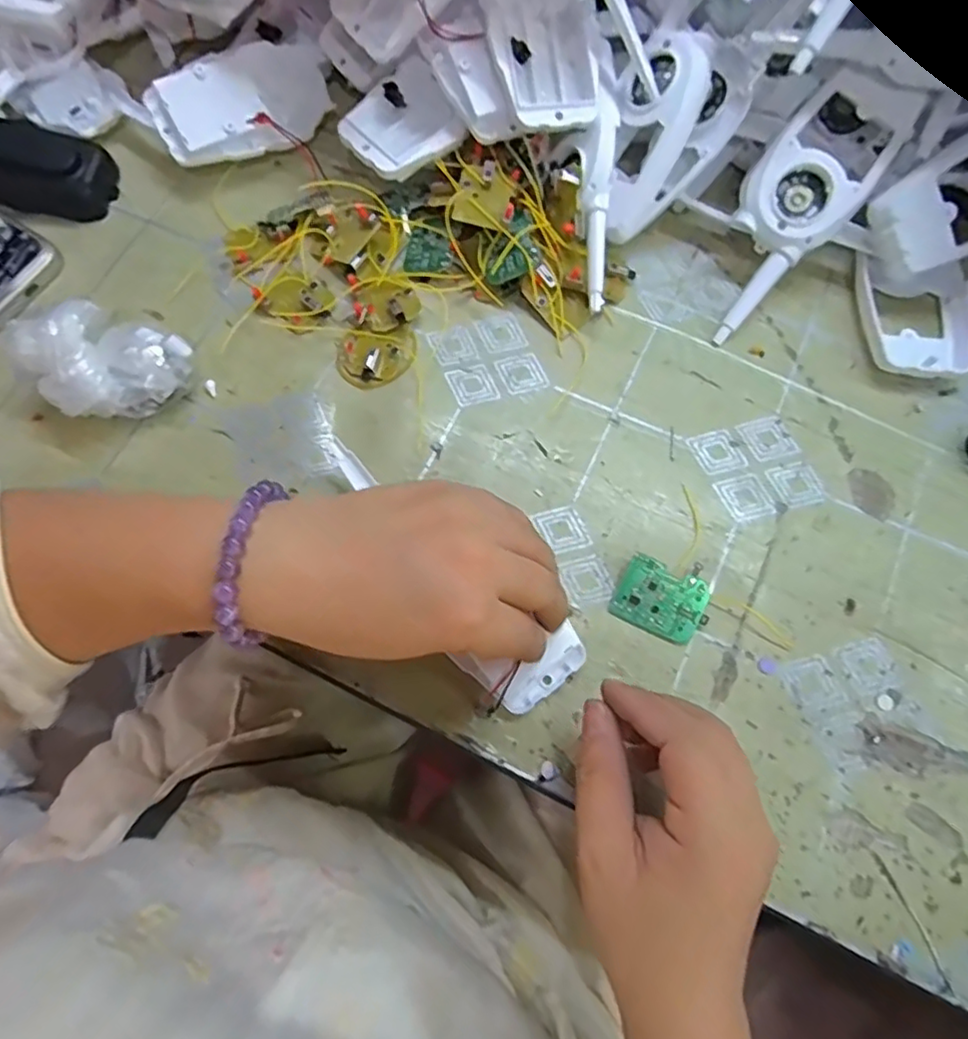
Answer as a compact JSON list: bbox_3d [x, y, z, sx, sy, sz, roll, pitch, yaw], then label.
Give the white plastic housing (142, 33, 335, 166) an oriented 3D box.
[{"bbox_3d":[-0.154,-0.270,0.391,0.111,0.018,0.060,-25,107,-18],"label":"white plastic housing"}]

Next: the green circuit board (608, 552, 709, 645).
[{"bbox_3d":[0.091,0.039,0.308,0.044,0.005,0.038,24,94,10],"label":"green circuit board"}]

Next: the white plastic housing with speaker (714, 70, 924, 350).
[{"bbox_3d":[0.175,-0.176,0.344,0.059,0.017,0.152,34,102,12],"label":"white plastic housing with speaker"}]

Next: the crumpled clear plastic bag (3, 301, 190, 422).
[{"bbox_3d":[-0.209,-0.088,0.338,0.079,0.053,0.055,-31,74,-9],"label":"crumpled clear plastic bag"}]

